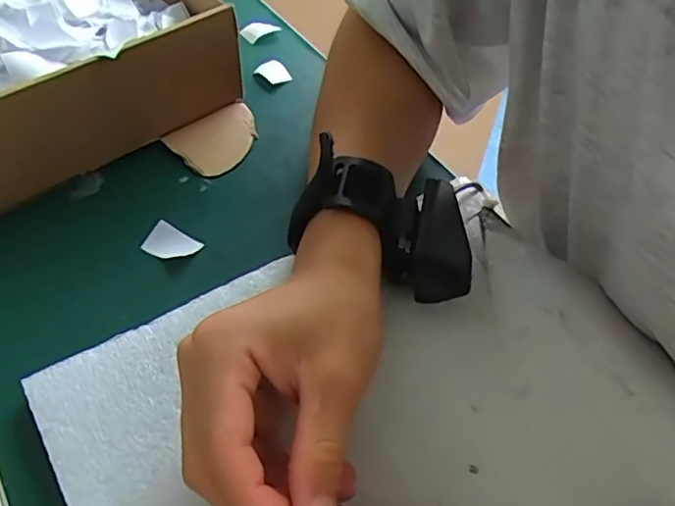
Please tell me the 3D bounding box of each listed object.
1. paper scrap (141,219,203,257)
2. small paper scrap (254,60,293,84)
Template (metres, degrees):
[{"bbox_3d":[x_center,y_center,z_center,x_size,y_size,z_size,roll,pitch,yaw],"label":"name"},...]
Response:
[{"bbox_3d":[-0.095,-0.005,0.337,0.030,0.005,0.019,25,64,8],"label":"paper scrap"},{"bbox_3d":[-0.050,-0.140,0.450,0.022,0.004,0.029,-25,55,-23],"label":"small paper scrap"}]

